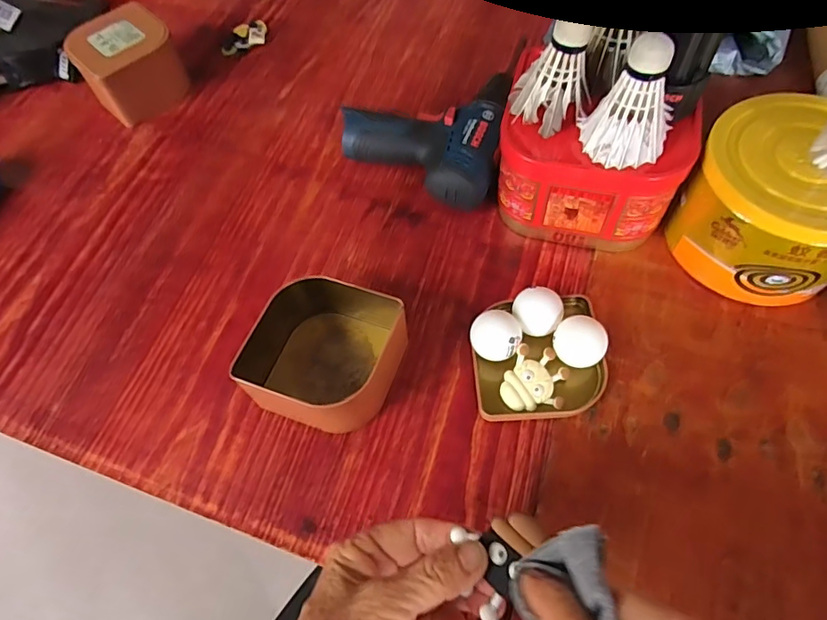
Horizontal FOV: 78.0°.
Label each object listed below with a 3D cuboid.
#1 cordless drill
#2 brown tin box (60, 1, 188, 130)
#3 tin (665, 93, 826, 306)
[{"bbox_3d":[0.010,-0.176,0.505,0.154,0.052,0.161,12,61,11],"label":"cordless drill"},{"bbox_3d":[-0.313,-0.271,0.566,0.095,0.068,0.095,-35,64,-15],"label":"brown tin box"},{"bbox_3d":[0.281,-0.080,0.403,0.121,0.102,0.135,-30,62,-13],"label":"tin"}]

